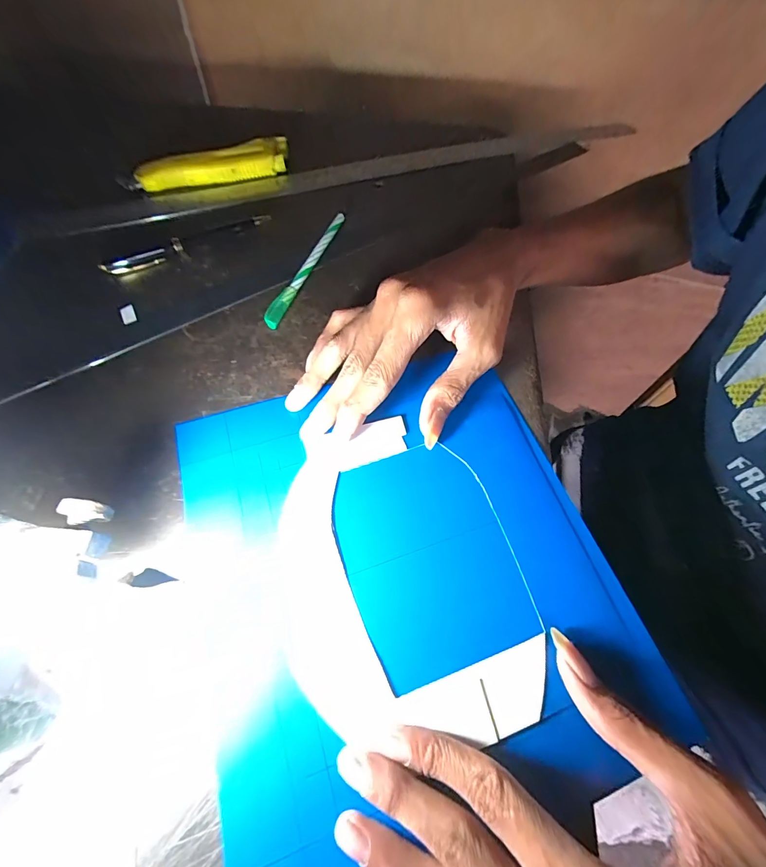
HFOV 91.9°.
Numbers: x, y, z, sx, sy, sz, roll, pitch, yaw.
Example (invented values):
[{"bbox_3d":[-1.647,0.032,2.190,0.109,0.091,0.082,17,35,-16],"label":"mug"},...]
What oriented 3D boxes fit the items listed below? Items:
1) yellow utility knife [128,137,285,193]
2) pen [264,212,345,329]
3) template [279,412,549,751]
[{"bbox_3d":[-0.158,-0.251,0.350,0.144,0.021,0.032,-21,65,-13],"label":"yellow utility knife"},{"bbox_3d":[-0.059,-0.134,0.297,0.011,0.011,0.134,18,63,8],"label":"pen"},{"bbox_3d":[-0.001,0.075,0.190,0.105,0.008,0.162,-27,66,-11],"label":"template"}]

